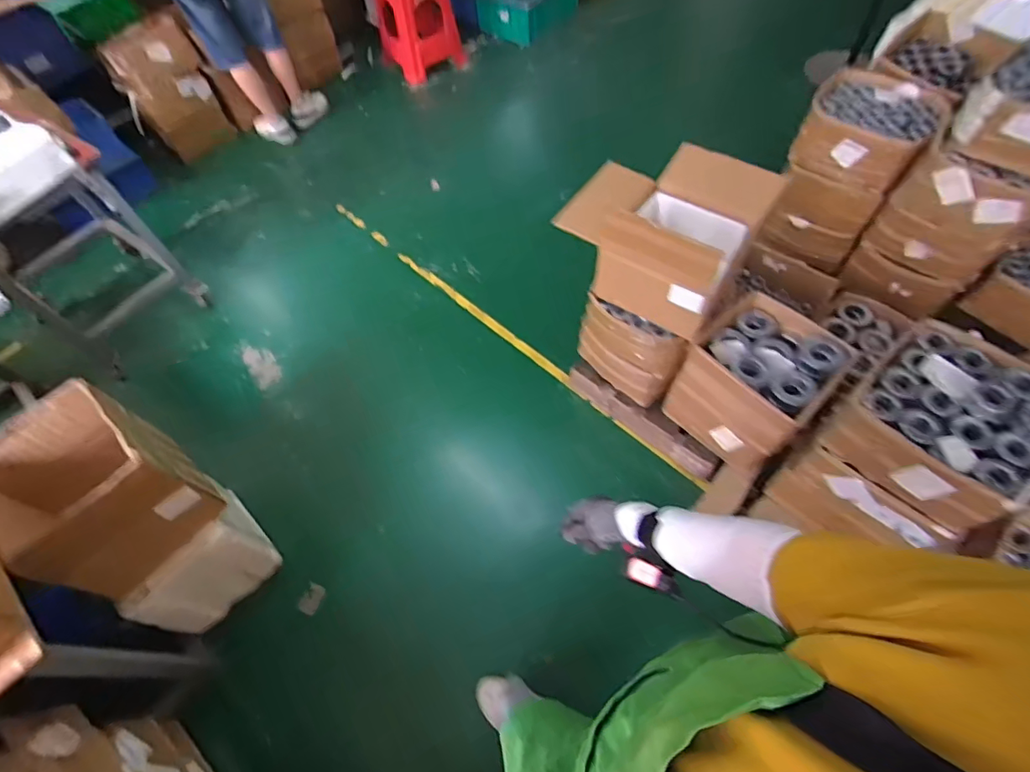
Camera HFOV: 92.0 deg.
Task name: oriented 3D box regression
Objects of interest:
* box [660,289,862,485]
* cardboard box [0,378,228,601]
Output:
[{"bbox_3d":[0.744,-0.019,1.541,0.415,0.359,0.338,-42,65,-18],"label":"box"},{"bbox_3d":[-0.988,0.243,1.178,0.347,0.307,0.317,36,68,22],"label":"cardboard box"}]

